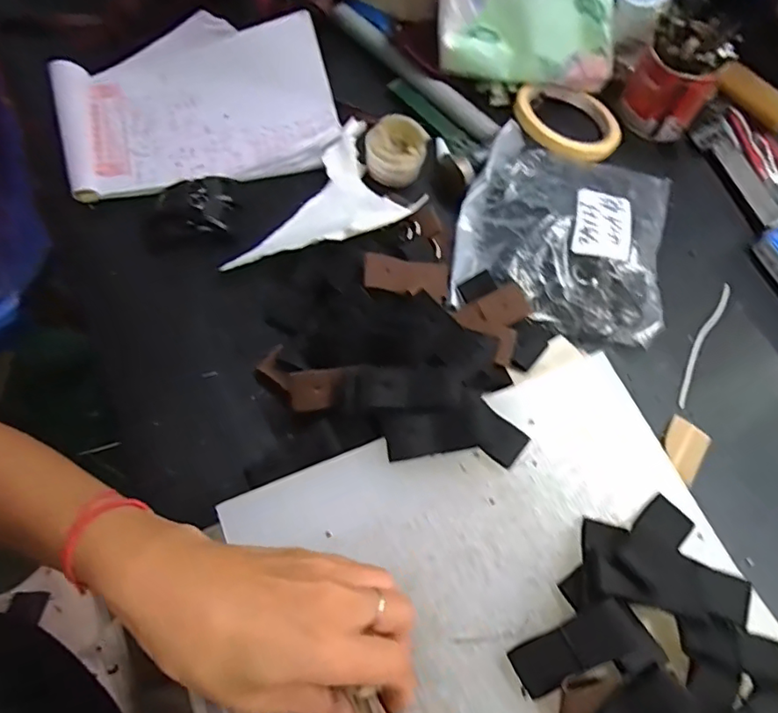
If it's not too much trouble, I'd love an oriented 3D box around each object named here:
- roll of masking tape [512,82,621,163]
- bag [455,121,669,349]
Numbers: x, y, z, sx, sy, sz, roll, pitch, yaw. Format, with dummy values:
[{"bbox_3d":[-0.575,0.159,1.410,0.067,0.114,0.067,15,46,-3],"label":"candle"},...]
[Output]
[{"bbox_3d":[0.151,-0.200,0.482,0.089,0.016,0.075,2,66,-2],"label":"roll of masking tape"},{"bbox_3d":[0.137,-0.097,0.438,0.156,0.044,0.166,15,66,4],"label":"bag"}]

